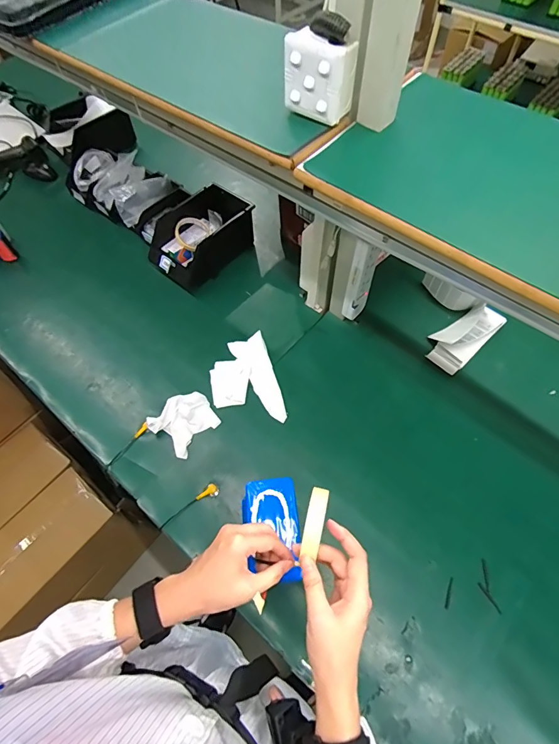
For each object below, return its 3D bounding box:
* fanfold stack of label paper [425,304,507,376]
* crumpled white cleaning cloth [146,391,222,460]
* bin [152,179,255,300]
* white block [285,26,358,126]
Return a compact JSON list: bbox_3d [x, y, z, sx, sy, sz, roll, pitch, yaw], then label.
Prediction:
[{"bbox_3d":[0.416,-0.088,0.893,0.198,0.044,0.098,-38,67,-18],"label":"fanfold stack of label paper"},{"bbox_3d":[-0.190,0.097,0.797,0.107,0.017,0.116,38,68,20],"label":"crumpled white cleaning cloth"},{"bbox_3d":[-0.197,-0.345,1.012,0.166,0.107,0.269,37,68,20],"label":"bin"},{"bbox_3d":[0.052,-0.392,0.524,0.084,0.085,0.042,31,67,18],"label":"white block"}]

